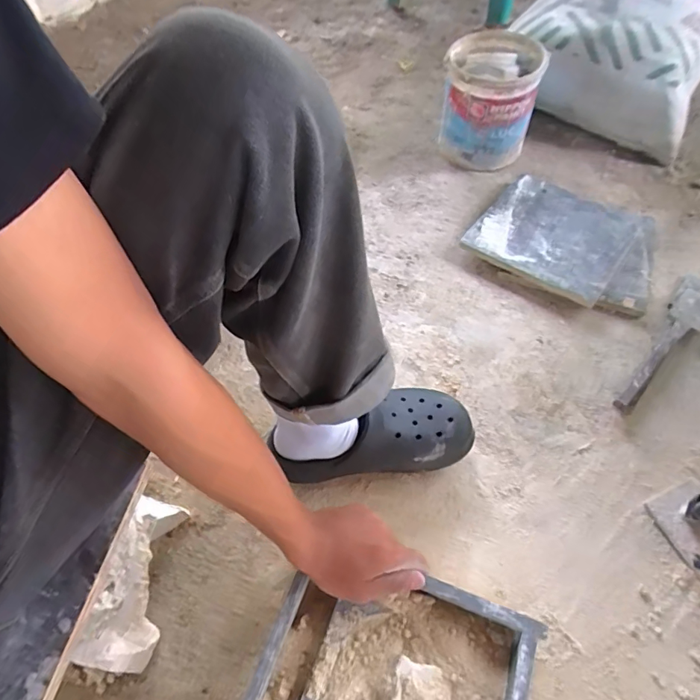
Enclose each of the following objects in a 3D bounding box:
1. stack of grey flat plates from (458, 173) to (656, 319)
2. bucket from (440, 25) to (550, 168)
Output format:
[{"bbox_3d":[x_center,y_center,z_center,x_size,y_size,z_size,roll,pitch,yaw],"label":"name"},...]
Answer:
[{"bbox_3d":[0.396,-0.203,0.872,0.309,0.030,0.259,25,63,15],"label":"stack of grey flat plates"},{"bbox_3d":[0.279,-0.503,0.971,0.179,0.184,0.191,15,60,9],"label":"bucket"}]

